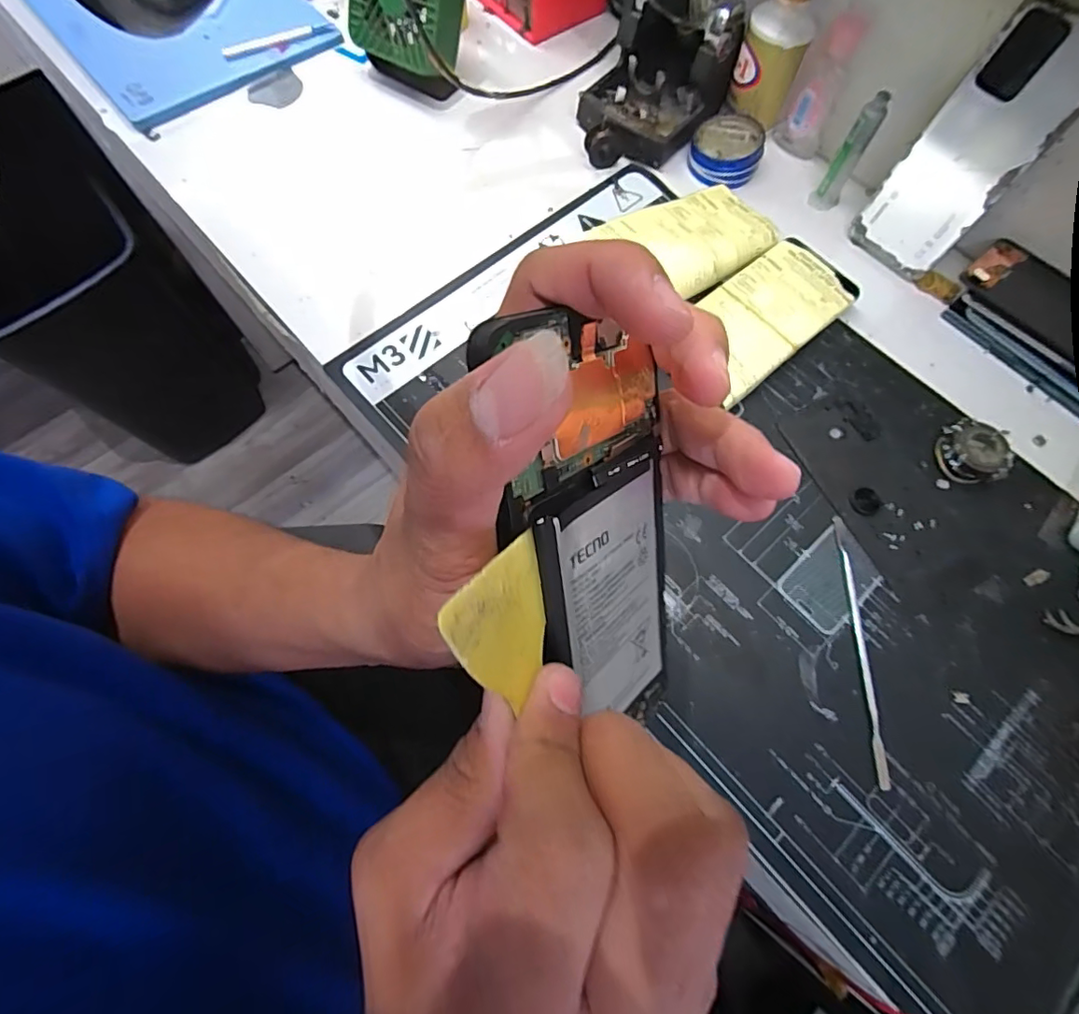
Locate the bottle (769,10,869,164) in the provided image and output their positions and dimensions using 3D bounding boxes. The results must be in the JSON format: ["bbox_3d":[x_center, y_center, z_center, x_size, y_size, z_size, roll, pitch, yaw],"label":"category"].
[{"bbox_3d":[0.240,-0.361,0.465,0.036,0.100,0.030,-2,69,-2],"label":"bottle"}]

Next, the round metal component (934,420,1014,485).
[{"bbox_3d":[0.306,-0.038,0.381,0.039,0.025,0.037,0,69,-1],"label":"round metal component"}]

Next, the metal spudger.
[{"bbox_3d":[0.205,0.087,0.345,0.007,0.004,0.167,2,69,-1],"label":"metal spudger"}]

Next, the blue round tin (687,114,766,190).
[{"bbox_3d":[0.167,-0.319,0.483,0.061,0.029,0.060,0,69,-1],"label":"blue round tin"}]

